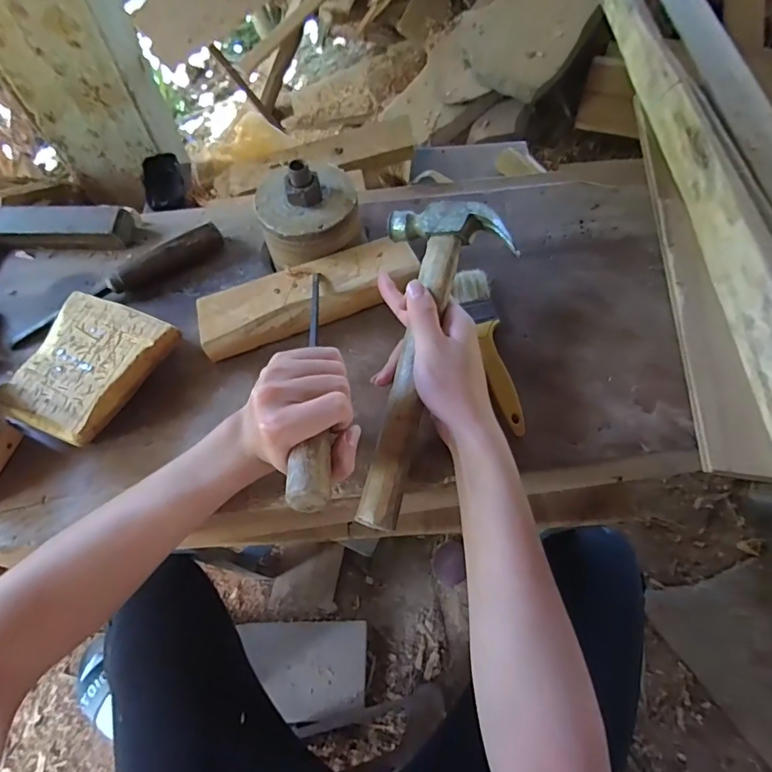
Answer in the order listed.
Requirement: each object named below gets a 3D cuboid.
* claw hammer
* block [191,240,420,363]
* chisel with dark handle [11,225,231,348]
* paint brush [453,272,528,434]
[{"bbox_3d":[0.026,-0.024,0.391,0.099,0.039,0.274,13,84,7],"label":"claw hammer"},{"bbox_3d":[-0.075,-0.090,0.460,0.210,0.033,0.059,-19,65,-9],"label":"block"},{"bbox_3d":[-0.280,-0.109,0.492,0.230,0.032,0.023,-32,67,-15],"label":"chisel with dark handle"},{"bbox_3d":[0.099,-0.039,0.446,0.038,0.010,0.178,-10,64,-5],"label":"paint brush"}]

